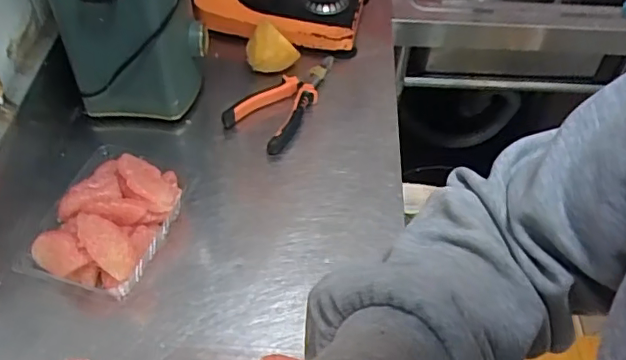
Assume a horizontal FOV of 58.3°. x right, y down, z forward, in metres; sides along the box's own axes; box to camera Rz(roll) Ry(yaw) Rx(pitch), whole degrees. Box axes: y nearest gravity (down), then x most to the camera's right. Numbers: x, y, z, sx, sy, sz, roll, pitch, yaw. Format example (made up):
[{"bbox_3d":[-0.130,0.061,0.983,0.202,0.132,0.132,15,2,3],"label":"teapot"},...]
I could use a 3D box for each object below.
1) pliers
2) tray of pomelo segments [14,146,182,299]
[{"bbox_3d":[-0.034,-0.123,0.764,0.093,0.026,0.203,23,54,16],"label":"pliers"},{"bbox_3d":[-0.211,0.038,0.594,0.120,0.071,0.163,8,51,4],"label":"tray of pomelo segments"}]

